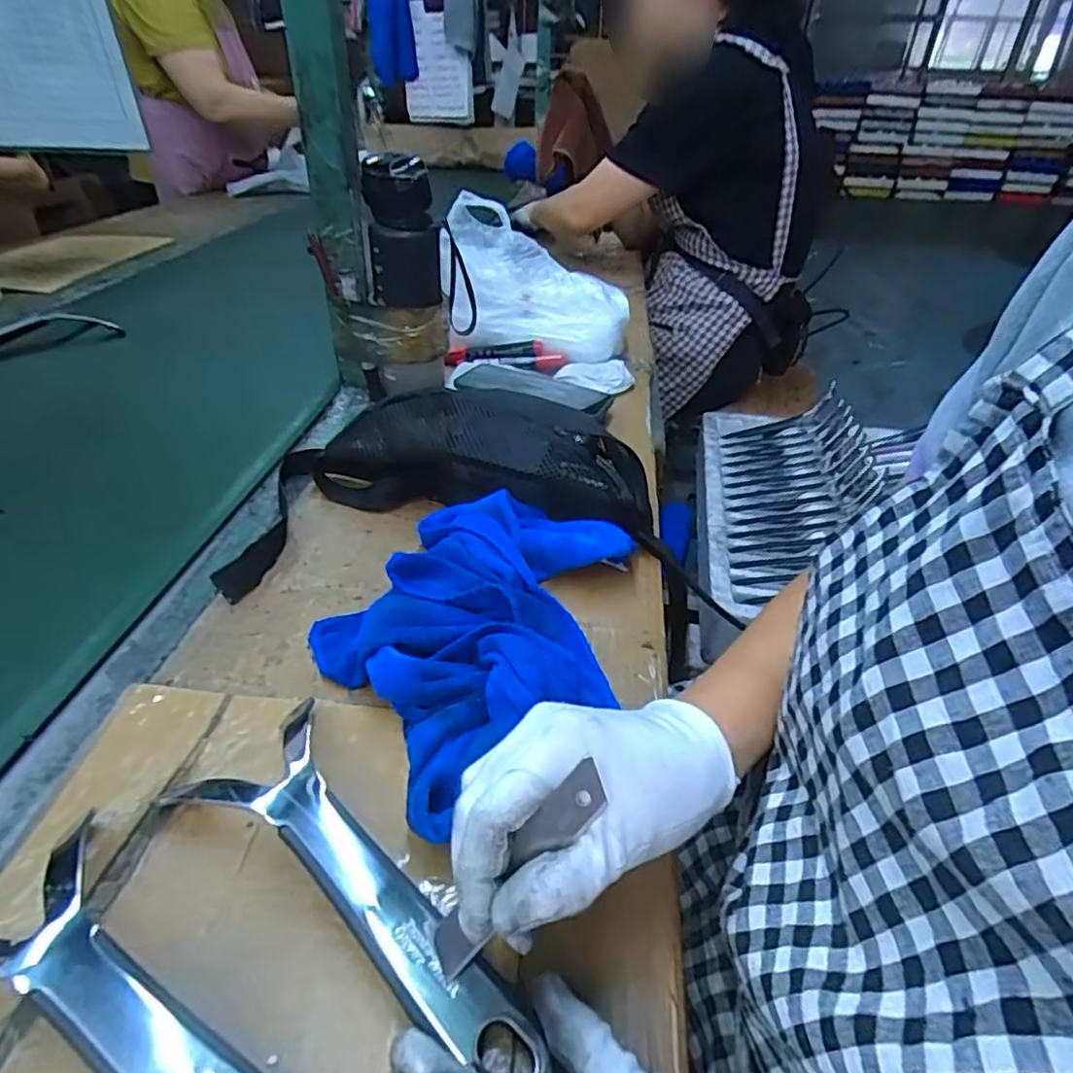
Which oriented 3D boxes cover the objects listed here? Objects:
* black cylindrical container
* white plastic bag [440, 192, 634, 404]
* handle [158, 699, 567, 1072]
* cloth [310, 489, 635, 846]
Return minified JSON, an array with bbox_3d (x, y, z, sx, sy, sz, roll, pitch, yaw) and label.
[{"bbox_3d":[-0.132,-0.293,0.620,0.067,0.126,0.058,-11,39,-16],"label":"black cylindrical container"},{"bbox_3d":[0.006,-0.275,0.751,0.228,0.159,0.193,0,37,-3],"label":"white plastic bag"},{"bbox_3d":[-0.080,0.154,0.286,0.213,0.029,0.068,31,46,31],"label":"handle"},{"bbox_3d":[-0.038,0.047,0.417,0.184,0.049,0.239,29,45,30],"label":"cloth"}]

